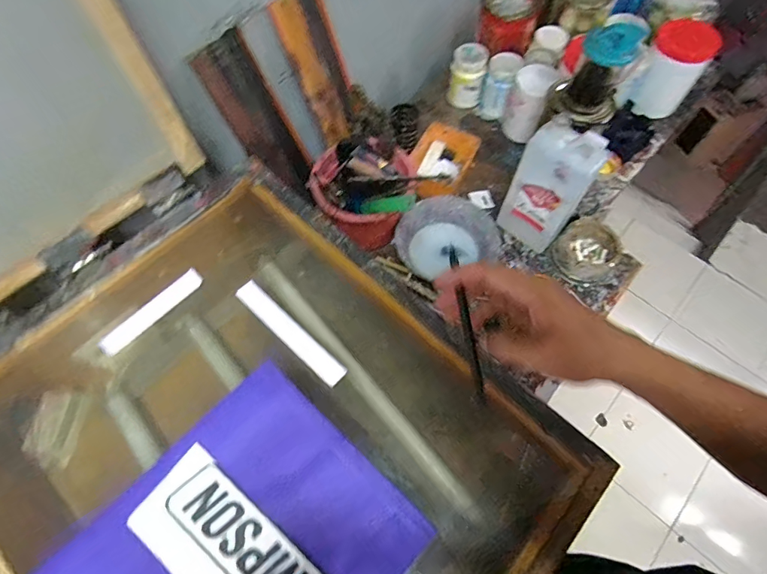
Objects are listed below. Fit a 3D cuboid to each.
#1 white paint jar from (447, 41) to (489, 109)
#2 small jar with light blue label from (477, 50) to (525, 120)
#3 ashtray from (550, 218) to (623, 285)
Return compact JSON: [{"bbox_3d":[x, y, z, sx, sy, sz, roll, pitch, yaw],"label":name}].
[{"bbox_3d":[0.165,-0.417,0.838,0.068,0.097,0.060,16,65,8],"label":"white paint jar"},{"bbox_3d":[0.221,-0.382,0.818,0.058,0.120,0.060,0,63,0],"label":"small jar with light blue label"},{"bbox_3d":[0.326,-0.059,0.682,0.092,0.054,0.090,0,63,0],"label":"ashtray"}]

